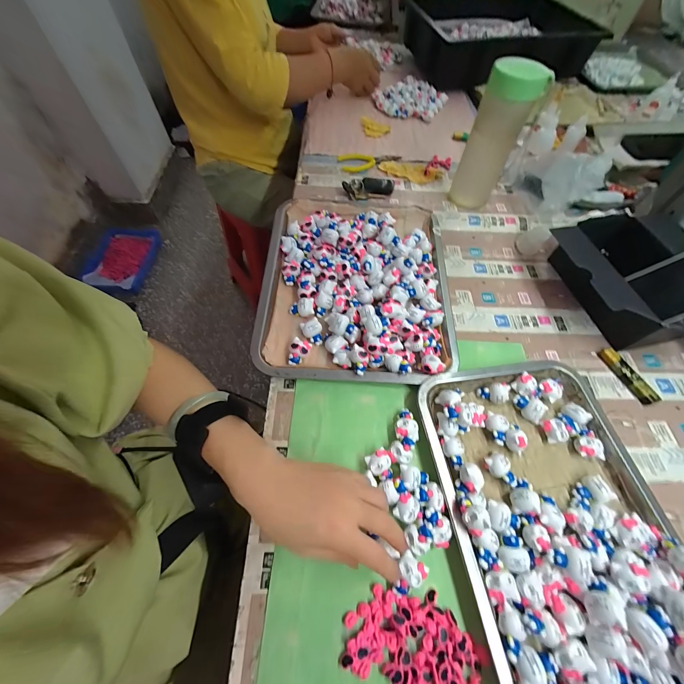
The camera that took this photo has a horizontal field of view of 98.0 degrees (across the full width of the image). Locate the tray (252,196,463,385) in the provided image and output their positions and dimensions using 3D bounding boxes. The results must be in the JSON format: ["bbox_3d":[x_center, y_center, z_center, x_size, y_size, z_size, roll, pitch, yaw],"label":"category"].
[{"bbox_3d":[0.019,-0.090,0.425,0.259,0.049,0.303,3,60,0],"label":"tray"}]

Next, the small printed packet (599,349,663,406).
[{"bbox_3d":[0.370,0.044,0.386,0.018,0.013,0.080,-18,62,-12],"label":"small printed packet"}]

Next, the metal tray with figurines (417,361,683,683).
[{"bbox_3d":[0.215,0.164,0.291,0.214,0.046,0.303,-7,60,-6],"label":"metal tray with figurines"}]

